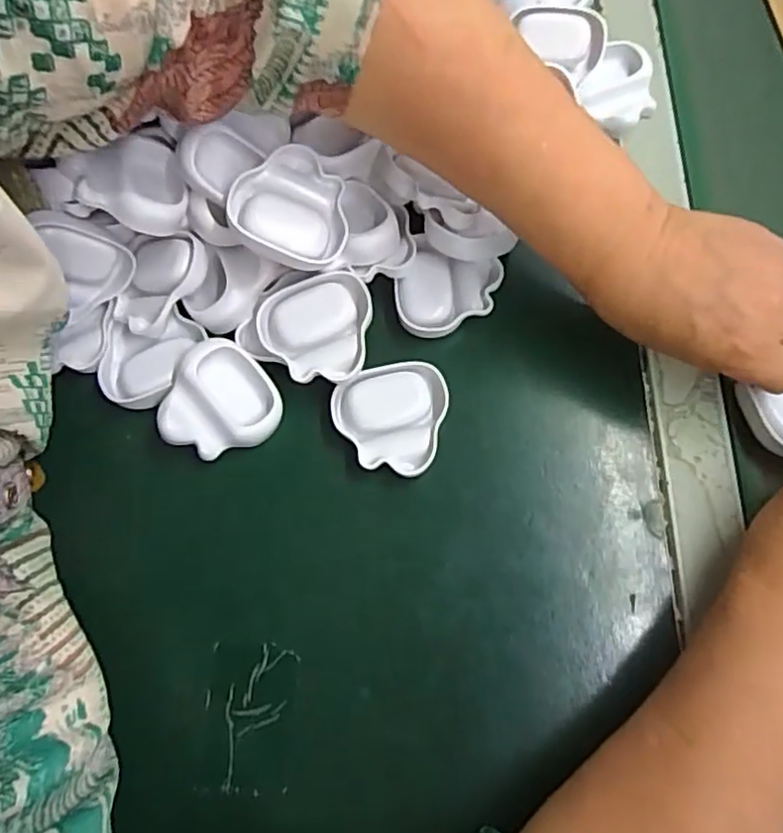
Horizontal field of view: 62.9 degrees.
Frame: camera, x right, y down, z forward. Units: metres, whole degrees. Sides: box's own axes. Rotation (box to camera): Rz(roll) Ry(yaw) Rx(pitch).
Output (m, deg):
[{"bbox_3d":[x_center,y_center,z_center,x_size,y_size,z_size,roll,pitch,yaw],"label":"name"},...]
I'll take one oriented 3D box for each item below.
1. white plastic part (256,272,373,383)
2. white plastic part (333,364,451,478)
[{"bbox_3d":[-0.042,-0.048,0.358,0.061,0.015,0.059,-6,74,-2],"label":"white plastic part"},{"bbox_3d":[-0.001,0.001,0.356,0.061,0.011,0.061,3,74,1],"label":"white plastic part"}]

